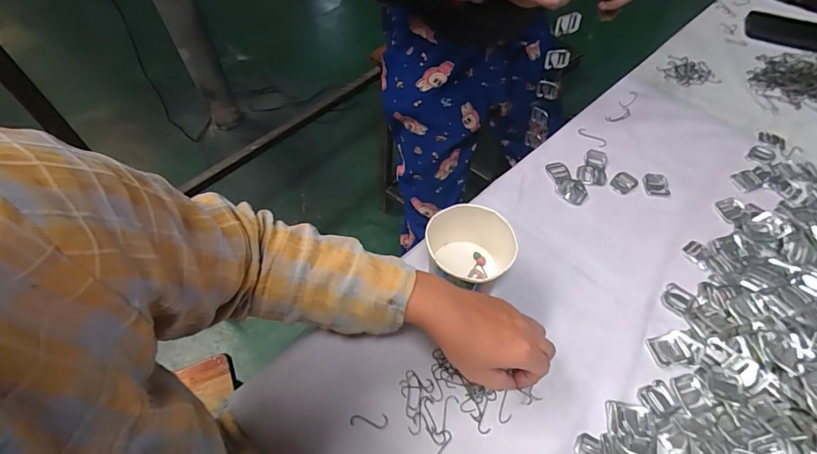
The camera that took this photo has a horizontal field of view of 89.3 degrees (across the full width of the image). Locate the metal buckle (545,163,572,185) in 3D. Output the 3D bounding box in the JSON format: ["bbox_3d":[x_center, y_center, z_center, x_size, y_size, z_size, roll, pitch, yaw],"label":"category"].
[{"bbox_3d":[0.208,-0.075,0.569,0.025,0.006,0.036,-18,58,-12],"label":"metal buckle"}]

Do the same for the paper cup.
[{"bbox_3d":[0.061,0.032,0.452,0.087,0.074,0.091,0,56,0],"label":"paper cup"}]

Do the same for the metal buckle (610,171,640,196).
[{"bbox_3d":[0.294,-0.059,0.564,0.038,0.006,0.028,-30,61,-19],"label":"metal buckle"}]

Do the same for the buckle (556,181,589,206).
[{"bbox_3d":[0.218,-0.048,0.550,0.040,0.008,0.034,27,60,17],"label":"buckle"}]

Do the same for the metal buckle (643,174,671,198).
[{"bbox_3d":[0.337,-0.057,0.561,0.033,0.004,0.037,3,56,2],"label":"metal buckle"}]

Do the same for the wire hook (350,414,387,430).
[{"bbox_3d":[-0.038,0.185,0.393,0.035,0.004,0.012,2,56,1],"label":"wire hook"}]

